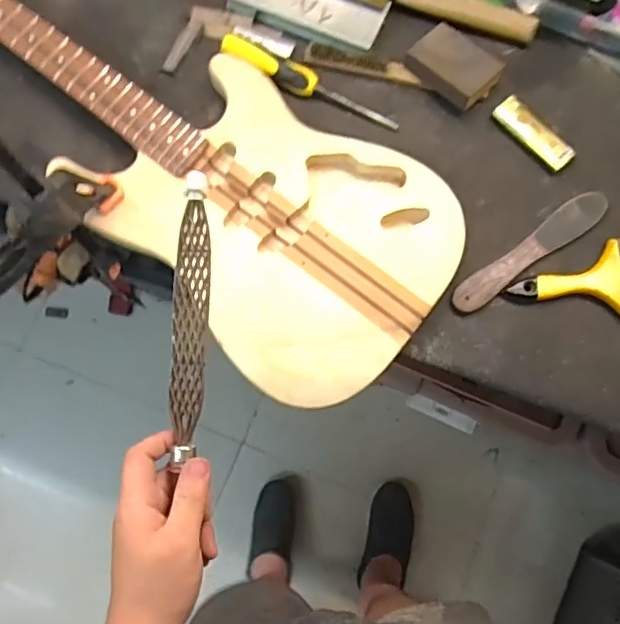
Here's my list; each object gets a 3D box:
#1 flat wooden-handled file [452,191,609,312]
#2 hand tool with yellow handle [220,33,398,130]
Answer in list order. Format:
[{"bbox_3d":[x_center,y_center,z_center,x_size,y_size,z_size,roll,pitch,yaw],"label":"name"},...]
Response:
[{"bbox_3d":[0.265,-0.074,0.694,0.223,0.008,0.040,-35,81,-7],"label":"flat wooden-handled file"},{"bbox_3d":[-0.002,-0.285,0.724,0.238,0.023,0.034,25,80,5],"label":"hand tool with yellow handle"}]

